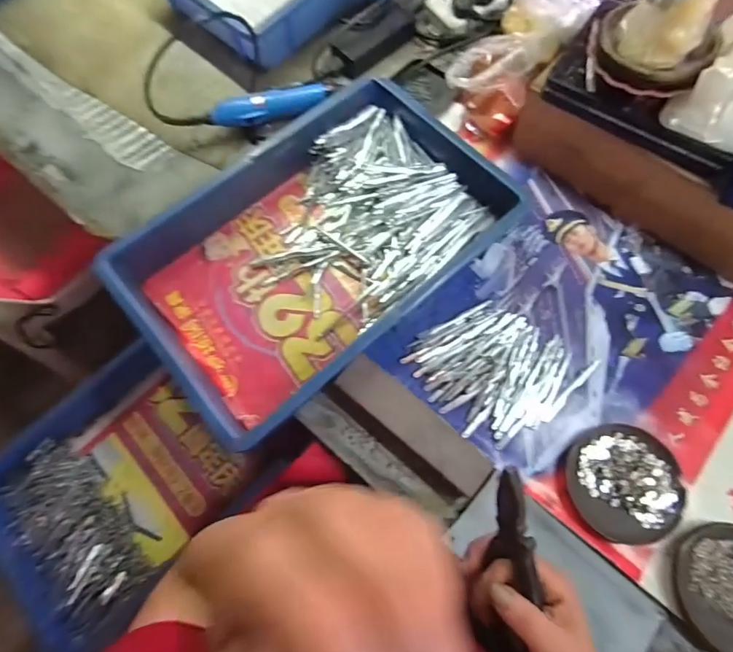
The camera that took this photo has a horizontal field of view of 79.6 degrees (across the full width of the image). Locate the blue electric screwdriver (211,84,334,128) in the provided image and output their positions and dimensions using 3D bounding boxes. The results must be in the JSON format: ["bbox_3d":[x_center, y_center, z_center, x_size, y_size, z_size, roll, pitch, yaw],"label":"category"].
[{"bbox_3d":[-0.136,-0.316,0.636,0.174,0.034,0.041,-15,69,-4],"label":"blue electric screwdriver"}]

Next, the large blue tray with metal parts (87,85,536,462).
[{"bbox_3d":[-0.057,-0.095,0.534,0.421,0.079,0.269,-40,73,-13],"label":"large blue tray with metal parts"}]

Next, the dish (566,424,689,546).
[{"bbox_3d":[0.269,0.160,0.454,0.116,0.015,0.114,10,69,5],"label":"dish"}]

